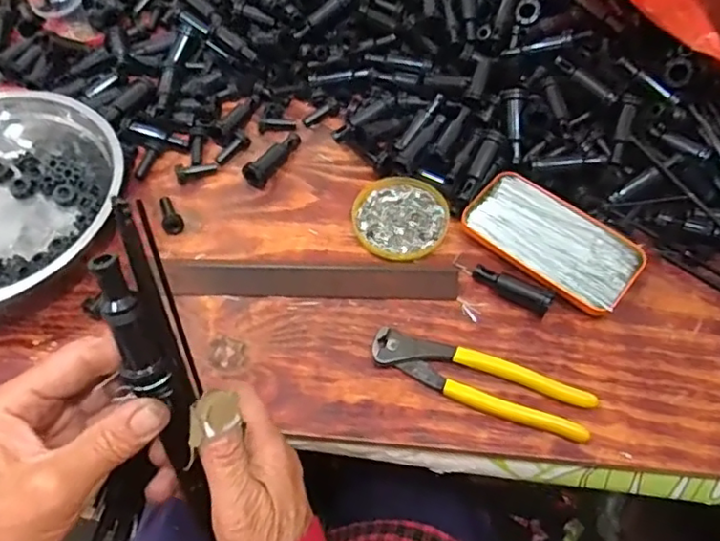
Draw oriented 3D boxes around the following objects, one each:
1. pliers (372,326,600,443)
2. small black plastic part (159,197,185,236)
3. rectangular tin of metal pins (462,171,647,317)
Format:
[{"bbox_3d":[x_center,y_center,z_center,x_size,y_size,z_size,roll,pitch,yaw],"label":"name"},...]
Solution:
[{"bbox_3d":[0.090,0.084,0.455,0.165,0.015,0.041,17,60,11],"label":"pliers"},{"bbox_3d":[-0.171,-0.050,0.535,0.018,0.011,0.042,-28,62,-15],"label":"small black plastic part"},{"bbox_3d":[0.163,-0.026,0.514,0.144,0.015,0.081,38,66,21],"label":"rectangular tin of metal pins"}]

